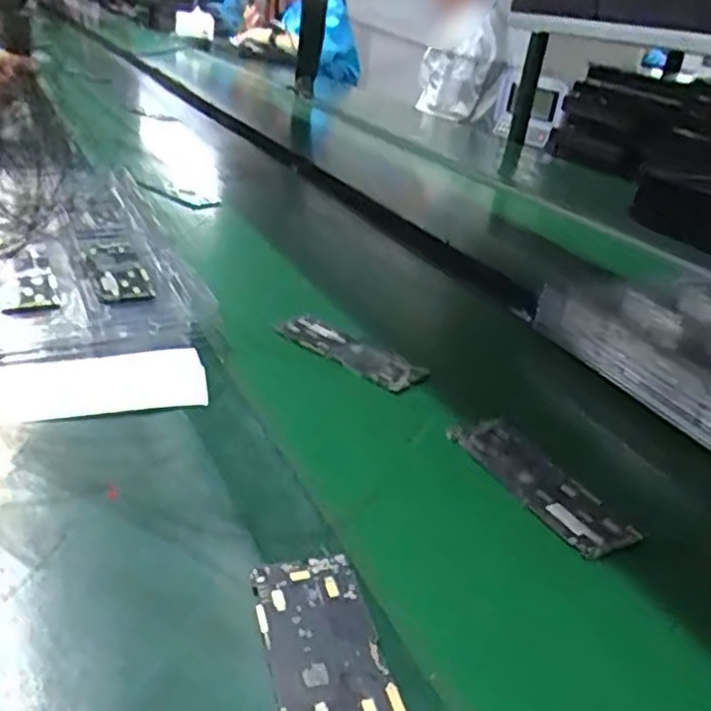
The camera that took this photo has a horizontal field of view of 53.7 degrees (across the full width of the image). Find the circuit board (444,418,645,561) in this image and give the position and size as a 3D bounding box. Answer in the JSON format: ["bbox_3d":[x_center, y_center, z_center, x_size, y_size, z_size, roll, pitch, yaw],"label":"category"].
[{"bbox_3d":[0.108,0.071,0.419,0.041,0.011,0.127,-13,32,-33],"label":"circuit board"}]

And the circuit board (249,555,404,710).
[{"bbox_3d":[-0.008,0.124,0.266,0.044,0.007,0.124,-3,28,-17],"label":"circuit board"}]

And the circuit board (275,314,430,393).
[{"bbox_3d":[-0.005,-0.004,0.556,0.130,0.010,0.041,26,33,35],"label":"circuit board"}]

